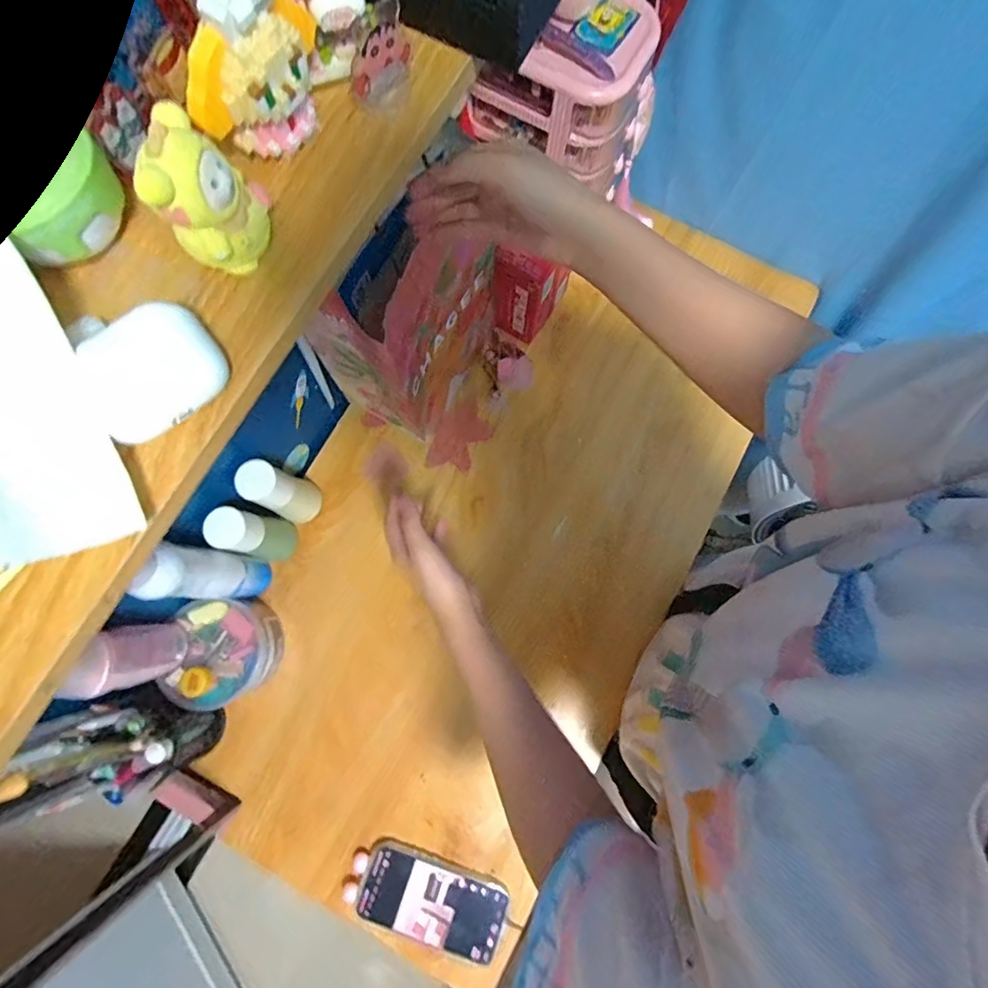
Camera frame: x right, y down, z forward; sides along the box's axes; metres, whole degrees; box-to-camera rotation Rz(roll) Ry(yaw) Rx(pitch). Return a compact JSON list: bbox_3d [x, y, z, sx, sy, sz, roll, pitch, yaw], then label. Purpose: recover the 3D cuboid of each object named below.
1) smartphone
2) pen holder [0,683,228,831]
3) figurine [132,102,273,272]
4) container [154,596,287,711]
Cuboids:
[{"bbox_3d":[-0.075,0.456,0.561,0.176,0.013,0.079,21,79,0],"label":"smartphone"},{"bbox_3d":[-0.369,0.253,0.498,0.091,0.215,0.097,-25,80,-5],"label":"pen holder"},{"bbox_3d":[-0.113,-0.118,0.199,0.026,0.051,0.039,5,79,0],"label":"figurine"},{"bbox_3d":[-0.313,0.187,0.593,0.108,0.078,0.120,10,79,1],"label":"container"}]

